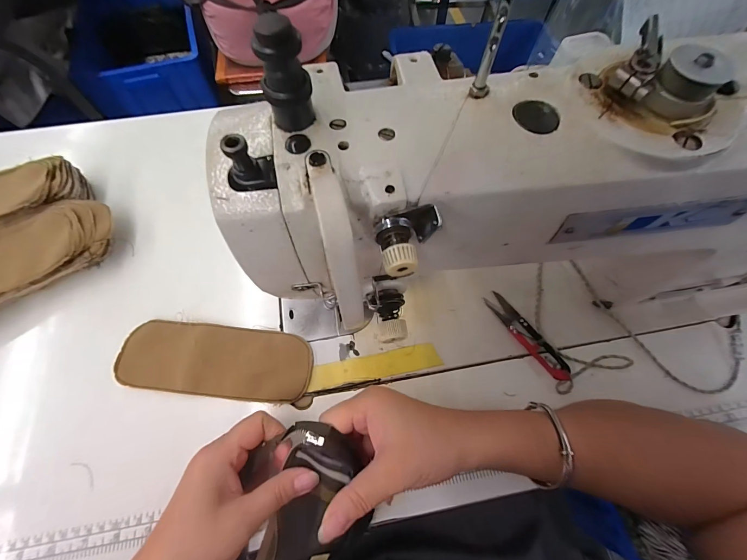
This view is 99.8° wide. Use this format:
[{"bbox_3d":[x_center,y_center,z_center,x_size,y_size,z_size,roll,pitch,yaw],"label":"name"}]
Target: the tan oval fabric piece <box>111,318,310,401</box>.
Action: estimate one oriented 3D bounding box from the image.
[{"bbox_3d":[-0.158,0.080,0.318,0.187,0.008,0.067,6,67,2],"label":"tan oval fabric piece"}]

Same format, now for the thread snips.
[{"bbox_3d":[0.160,0.057,0.328,0.022,0.010,0.105,-34,71,-14],"label":"thread snips"}]

